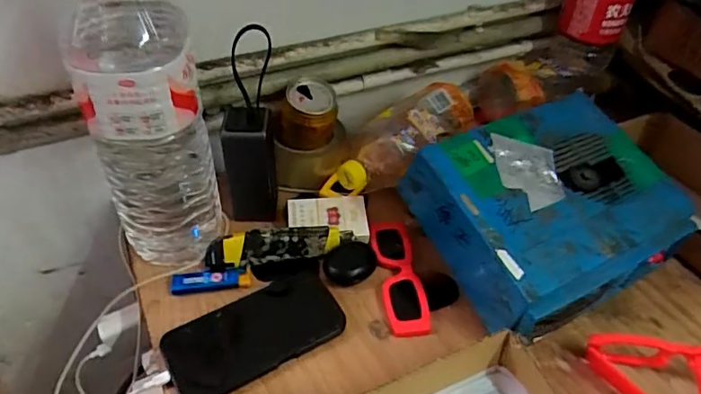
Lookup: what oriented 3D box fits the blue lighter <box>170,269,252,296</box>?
[{"bbox_3d":[-0.144,0.088,0.554,0.079,0.011,0.025,-3,43,-5],"label":"blue lighter"}]

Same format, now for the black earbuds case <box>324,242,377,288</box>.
[{"bbox_3d":[0.000,0.071,0.572,0.053,0.020,0.047,4,43,2],"label":"black earbuds case"}]

